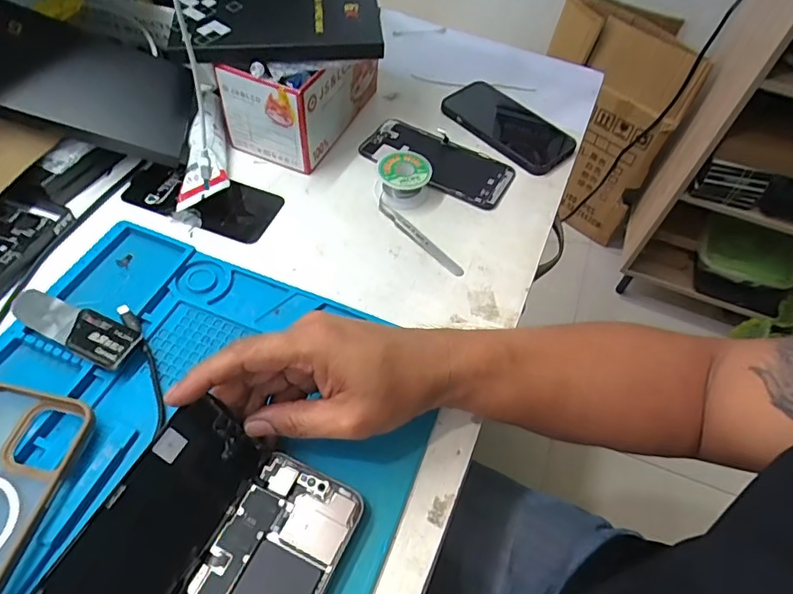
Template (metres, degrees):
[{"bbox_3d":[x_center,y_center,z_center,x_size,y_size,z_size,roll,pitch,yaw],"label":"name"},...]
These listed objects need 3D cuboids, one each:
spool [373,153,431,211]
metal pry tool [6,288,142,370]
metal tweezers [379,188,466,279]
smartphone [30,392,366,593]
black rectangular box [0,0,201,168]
[{"bbox_3d":[0.007,-0.116,0.519,0.050,0.035,0.050,2,54,-3],"label":"spool"},{"bbox_3d":[-0.247,0.020,0.396,0.112,0.005,0.034,20,59,14],"label":"metal pry tool"},{"bbox_3d":[0.018,-0.061,0.494,0.018,0.008,0.120,-33,63,-26],"label":"metal tweezers"},{"bbox_3d":[-0.103,0.150,0.283,0.116,0.063,0.156,24,55,12],"label":"smartphone"},{"bbox_3d":[-0.289,-0.196,0.468,0.201,0.018,0.112,12,70,-22],"label":"black rectangular box"}]

